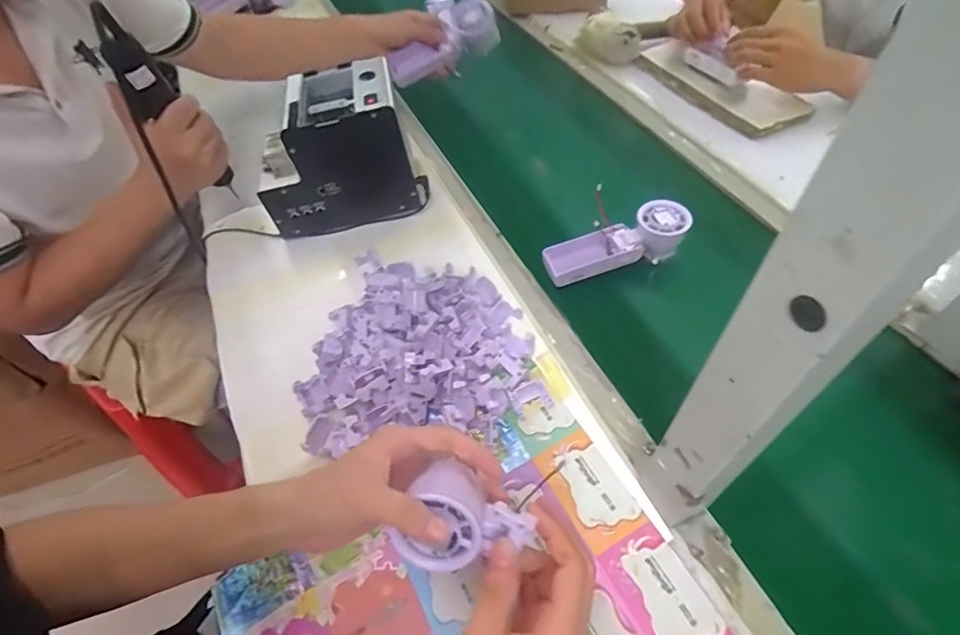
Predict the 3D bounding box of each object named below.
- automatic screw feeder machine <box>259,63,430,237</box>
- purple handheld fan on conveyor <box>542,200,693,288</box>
[{"bbox_3d":[-0.174,-0.211,0.606,0.192,0.147,0.131,-10,53,-4],"label":"automatic screw feeder machine"},{"bbox_3d":[0.157,-0.088,0.568,0.168,0.038,0.053,-16,53,-8],"label":"purple handheld fan on conveyor"}]

